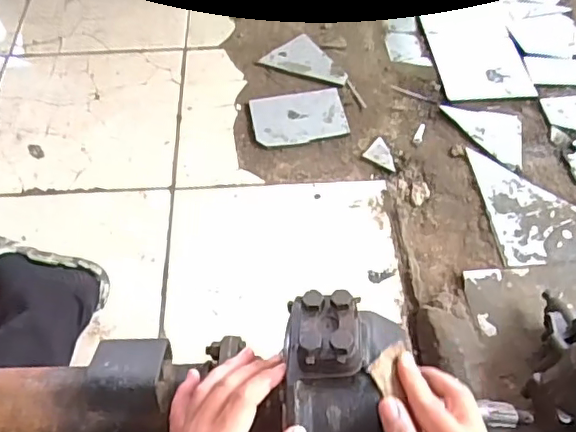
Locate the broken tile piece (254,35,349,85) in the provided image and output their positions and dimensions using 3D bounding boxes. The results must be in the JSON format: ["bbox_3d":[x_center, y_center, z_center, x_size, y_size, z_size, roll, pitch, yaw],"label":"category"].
[{"bbox_3d":[0.040,-0.328,1.243,0.125,0.009,0.176,-34,62,-20],"label":"broken tile piece"}]

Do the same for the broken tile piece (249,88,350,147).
[{"bbox_3d":[0.022,-0.204,1.161,0.185,0.013,0.135,-8,56,-5],"label":"broken tile piece"}]

